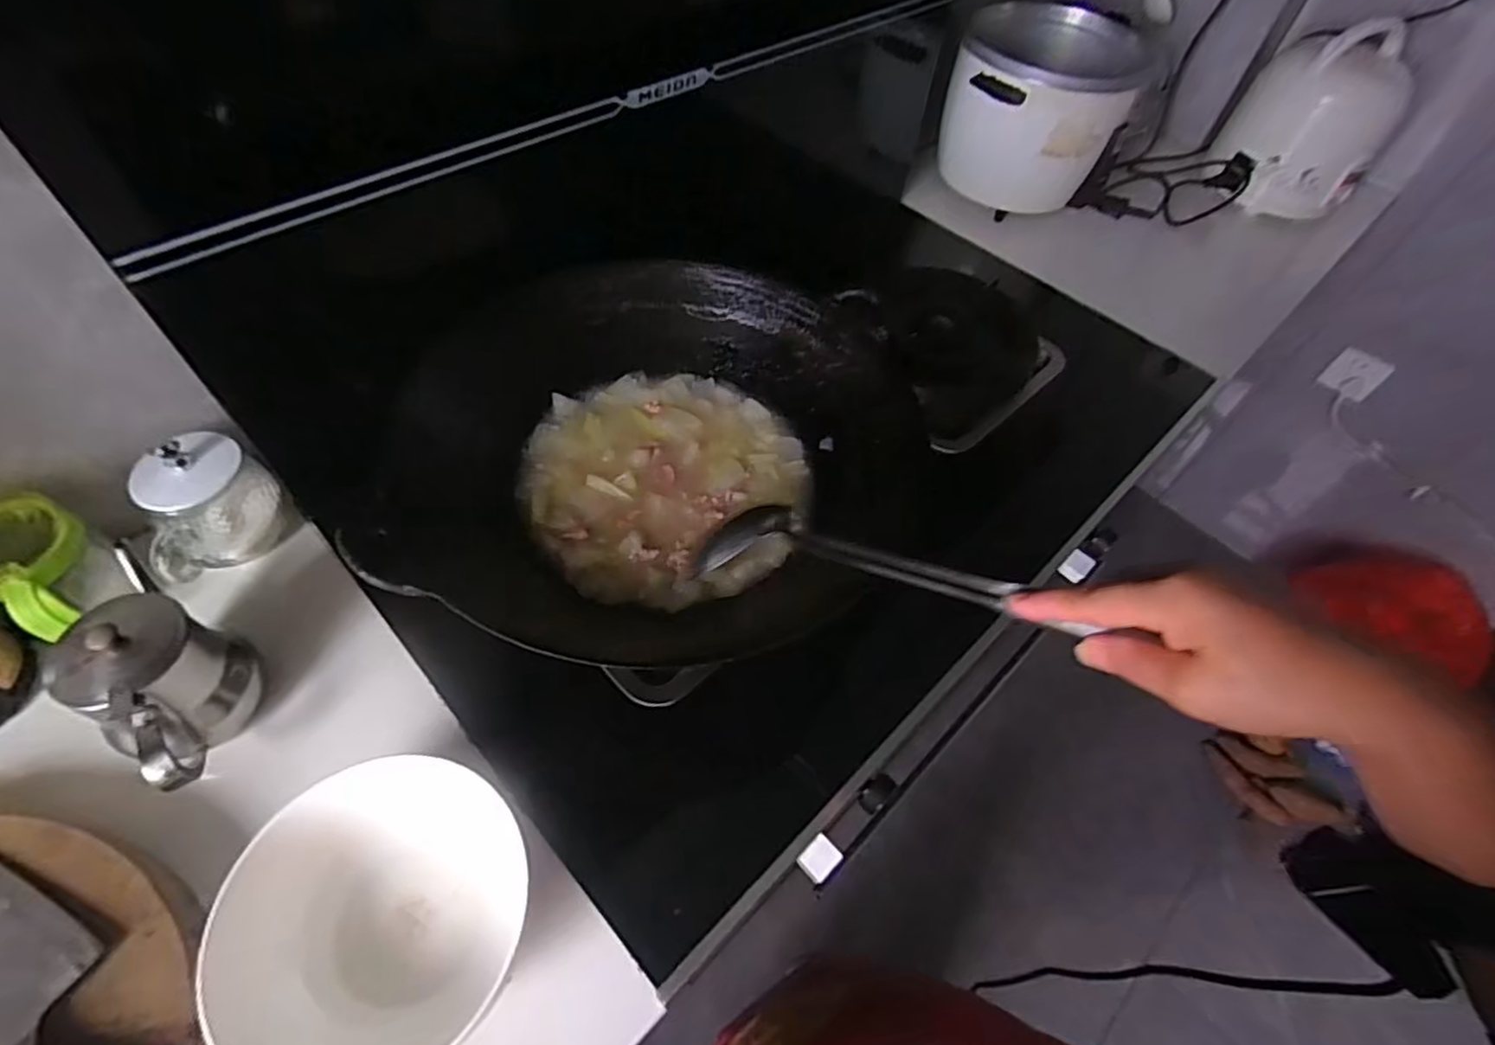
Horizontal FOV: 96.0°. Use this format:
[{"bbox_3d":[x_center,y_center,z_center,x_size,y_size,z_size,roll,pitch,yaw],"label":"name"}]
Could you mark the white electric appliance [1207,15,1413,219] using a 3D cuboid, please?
[{"bbox_3d":[0.893,-0.636,1.064,0.213,0.226,0.190,36,60,18],"label":"white electric appliance"}]

